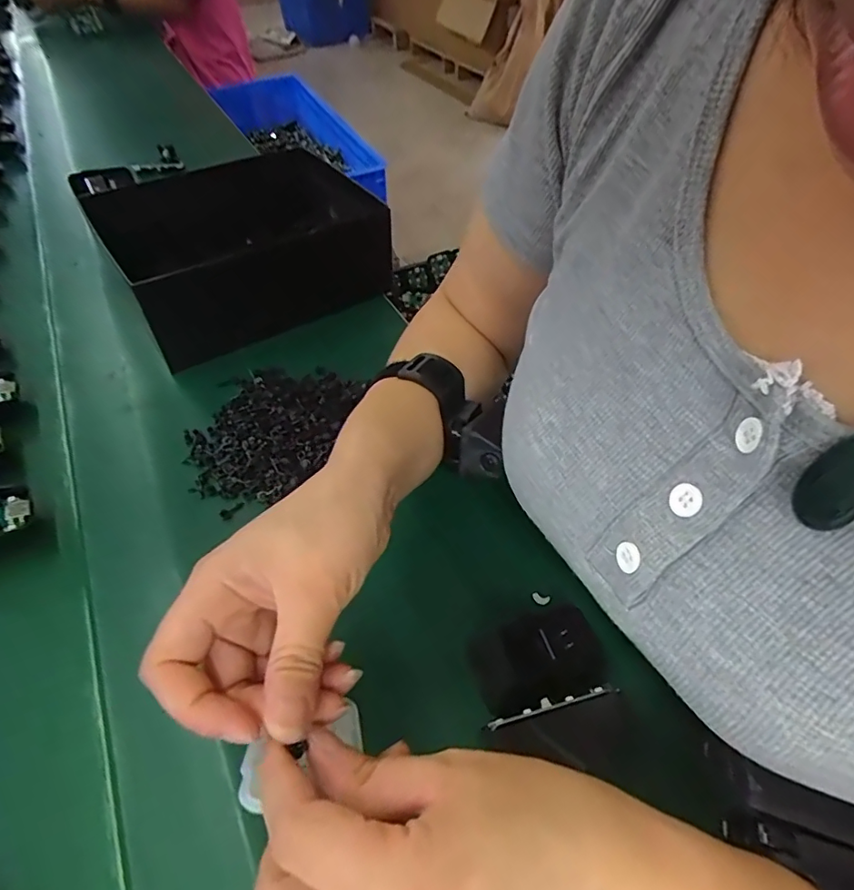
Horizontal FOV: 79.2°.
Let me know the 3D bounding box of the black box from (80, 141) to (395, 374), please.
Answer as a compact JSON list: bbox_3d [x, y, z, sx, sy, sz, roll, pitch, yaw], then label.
[{"bbox_3d":[-0.175,-0.192,0.508,0.237,0.086,0.185,-26,53,-19],"label":"black box"}]

